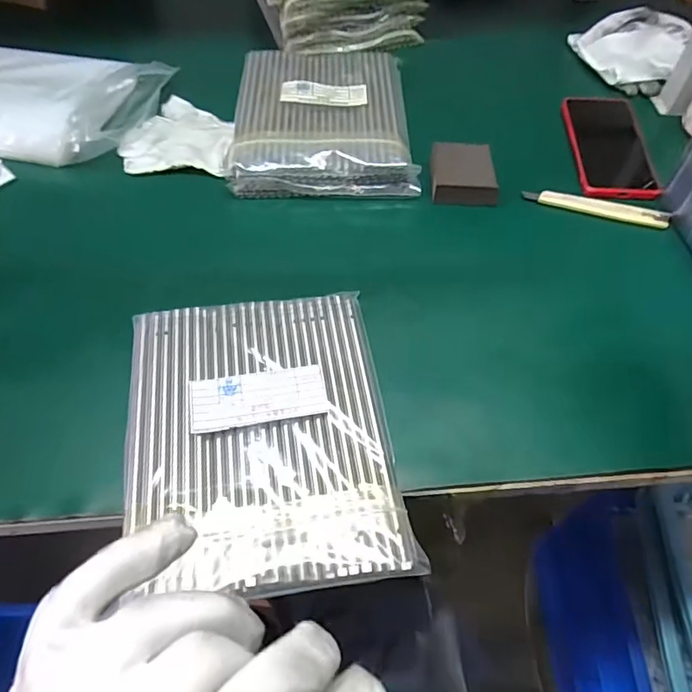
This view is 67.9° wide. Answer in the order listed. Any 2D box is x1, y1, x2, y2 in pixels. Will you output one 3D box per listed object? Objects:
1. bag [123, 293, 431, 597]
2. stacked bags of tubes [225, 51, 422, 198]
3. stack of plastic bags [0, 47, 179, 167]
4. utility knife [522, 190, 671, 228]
[{"bbox_3d":[-0.063,0.057,0.374,0.183,0.014,0.223,-6,55,-9],"label":"bag"},{"bbox_3d":[-0.026,-0.260,0.585,0.196,0.046,0.228,0,58,-1],"label":"stacked bags of tubes"},{"bbox_3d":[-0.363,-0.293,0.598,0.288,0.046,0.188,5,58,2],"label":"stack of plastic bags"},{"bbox_3d":[0.250,-0.141,0.514,0.137,0.014,0.017,17,59,9],"label":"utility knife"}]

